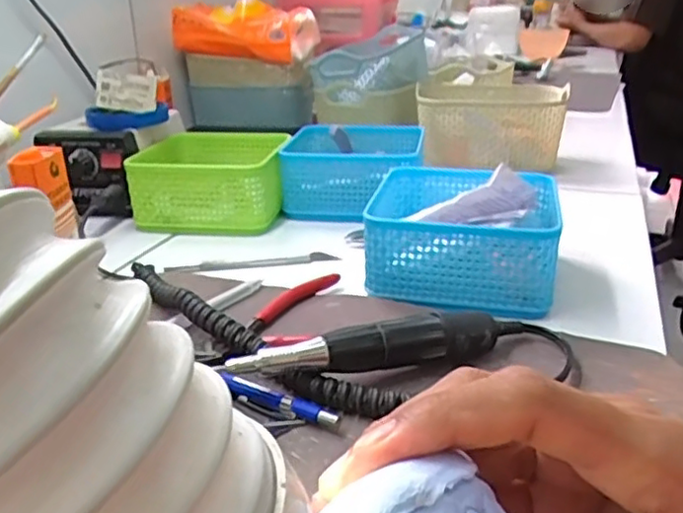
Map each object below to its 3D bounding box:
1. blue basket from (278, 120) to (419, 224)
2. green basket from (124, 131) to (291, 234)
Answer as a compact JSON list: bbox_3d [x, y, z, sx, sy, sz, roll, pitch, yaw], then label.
[{"bbox_3d":[0.010,-0.086,0.648,0.130,0.060,0.125,1,23,6],"label":"blue basket"},{"bbox_3d":[-0.119,-0.072,0.629,0.130,0.065,0.121,0,23,4],"label":"green basket"}]

